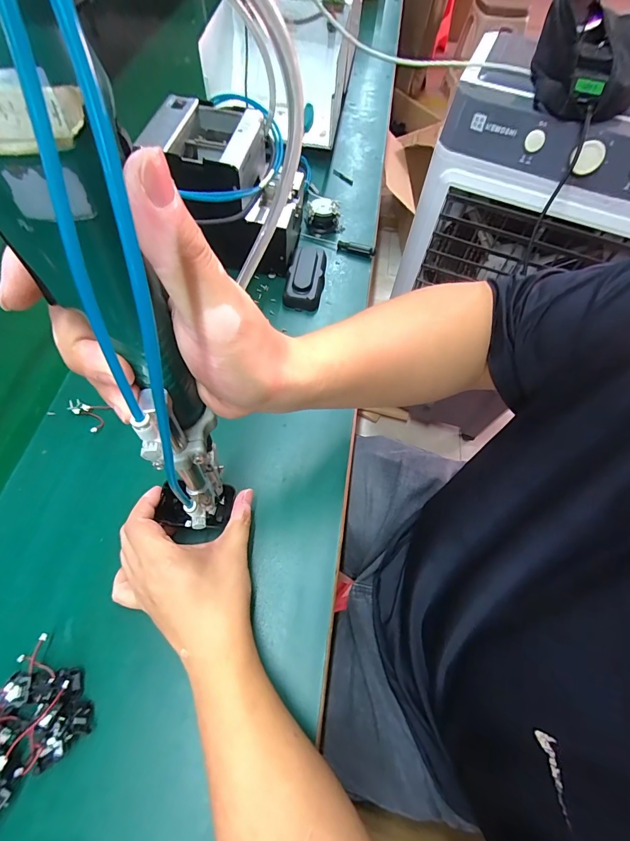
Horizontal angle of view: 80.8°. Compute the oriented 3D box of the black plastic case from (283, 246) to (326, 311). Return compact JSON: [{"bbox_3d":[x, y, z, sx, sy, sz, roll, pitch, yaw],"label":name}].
[{"bbox_3d":[-0.012,-0.206,0.526,0.050,0.028,0.104,8,62,1],"label":"black plastic case"}]

